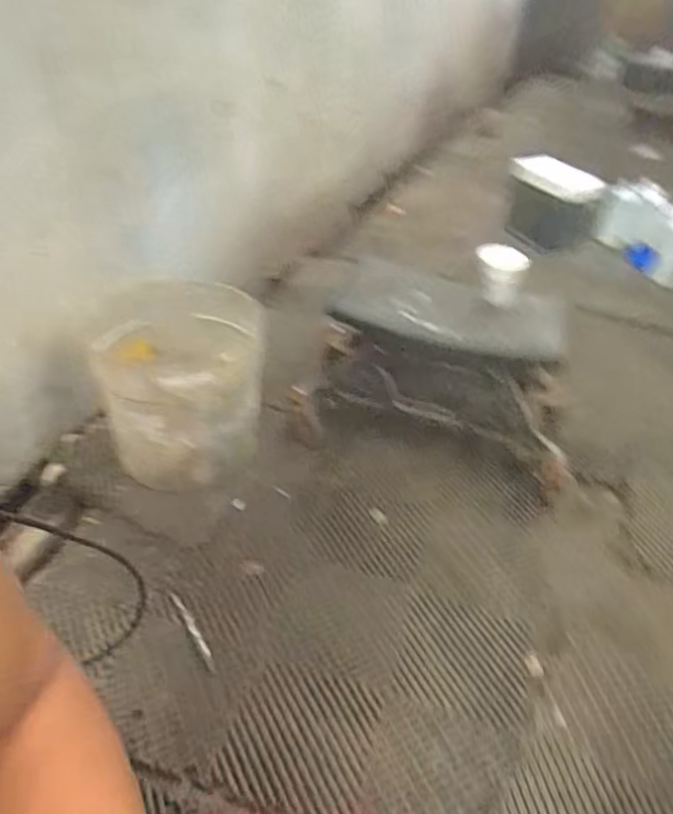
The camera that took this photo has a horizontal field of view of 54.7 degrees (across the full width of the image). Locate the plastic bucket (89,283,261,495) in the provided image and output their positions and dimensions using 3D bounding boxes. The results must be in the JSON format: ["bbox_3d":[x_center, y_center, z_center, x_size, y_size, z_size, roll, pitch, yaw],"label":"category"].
[{"bbox_3d":[-0.293,-0.043,1.224,0.296,0.260,0.321,-3,38,-13],"label":"plastic bucket"}]

